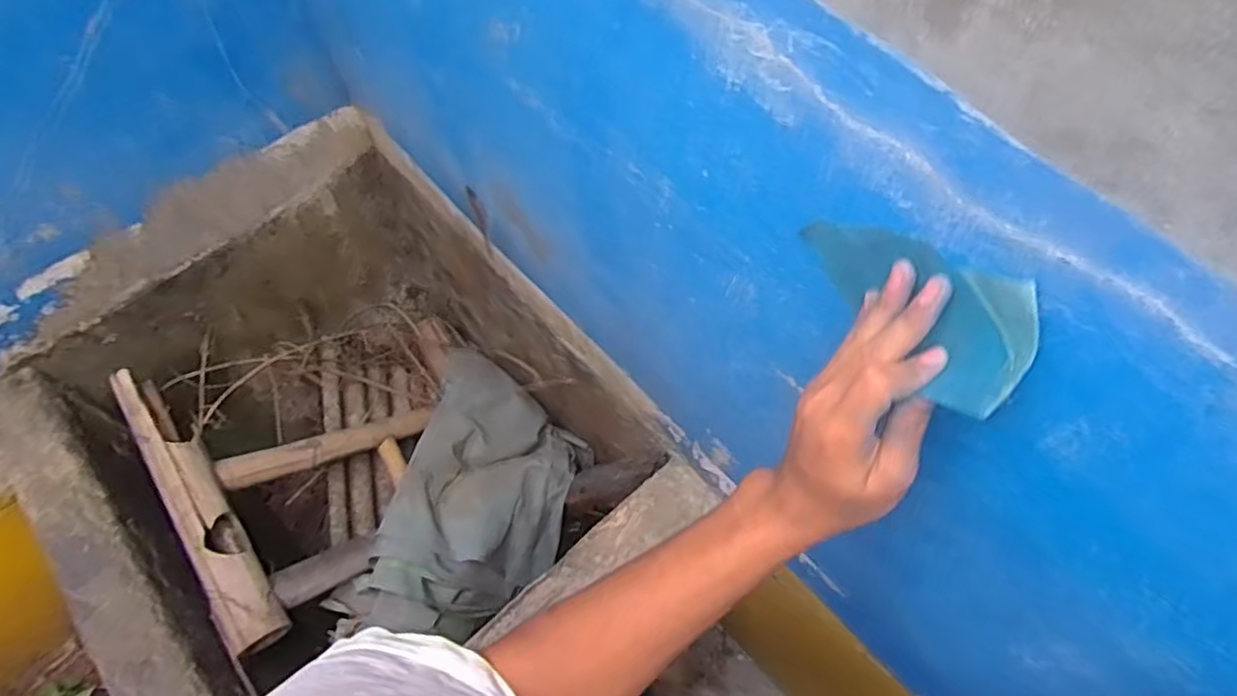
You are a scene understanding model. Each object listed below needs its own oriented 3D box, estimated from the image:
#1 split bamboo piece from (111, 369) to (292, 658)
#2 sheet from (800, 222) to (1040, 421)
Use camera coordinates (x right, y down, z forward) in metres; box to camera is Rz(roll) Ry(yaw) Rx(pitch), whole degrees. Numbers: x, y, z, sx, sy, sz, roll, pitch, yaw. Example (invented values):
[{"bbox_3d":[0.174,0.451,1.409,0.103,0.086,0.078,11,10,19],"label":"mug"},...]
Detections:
[{"bbox_3d":[-0.627,0.228,1.022,0.073,0.066,0.474,-32,69,-14],"label":"split bamboo piece"},{"bbox_3d":[0.139,-0.024,0.347,0.036,0.059,0.135,-32,46,-14],"label":"sheet"}]

